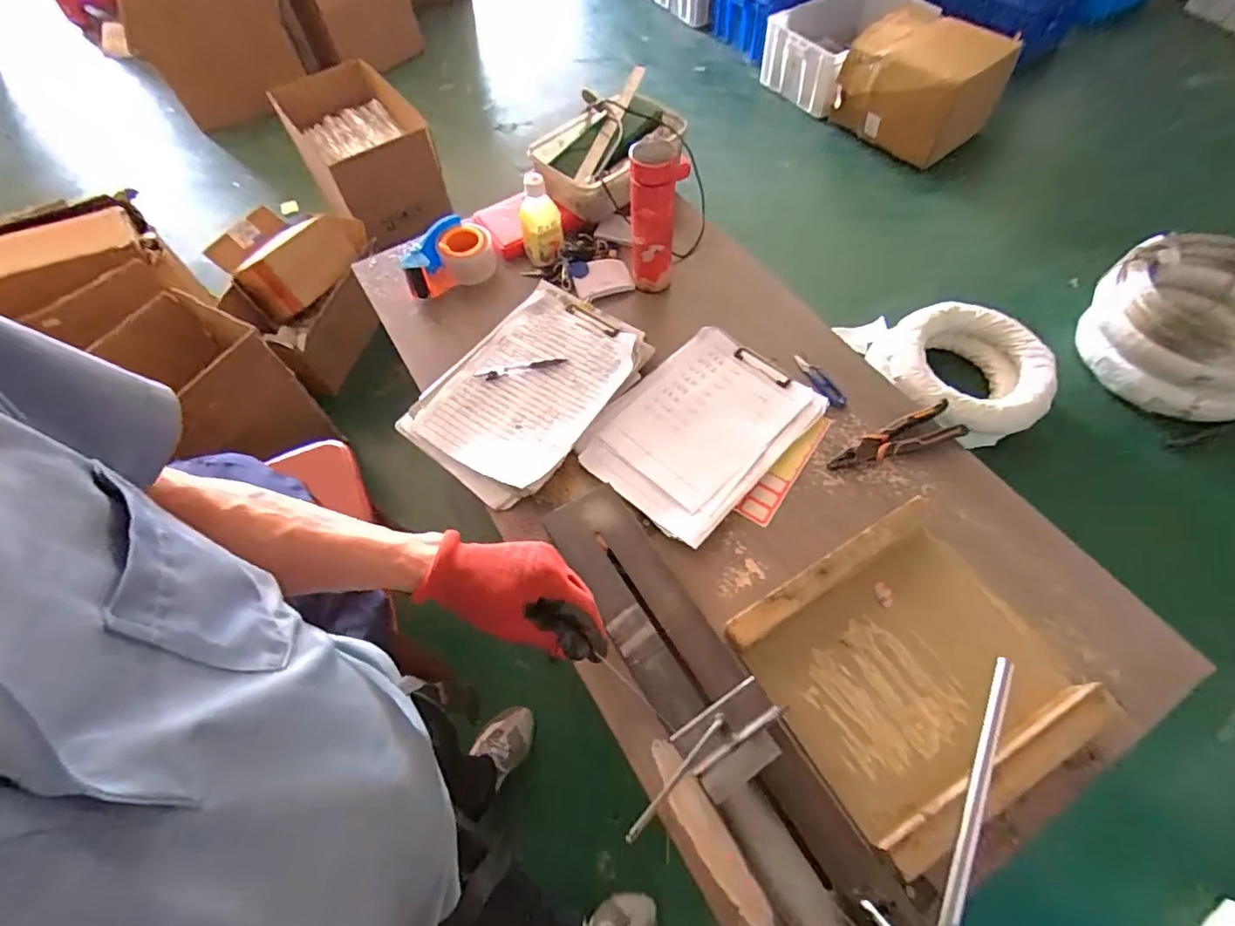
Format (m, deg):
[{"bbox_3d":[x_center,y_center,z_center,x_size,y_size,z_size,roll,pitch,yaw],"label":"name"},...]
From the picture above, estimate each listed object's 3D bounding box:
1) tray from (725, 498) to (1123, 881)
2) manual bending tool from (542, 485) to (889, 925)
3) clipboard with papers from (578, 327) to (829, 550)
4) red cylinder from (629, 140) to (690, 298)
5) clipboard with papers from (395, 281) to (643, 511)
[{"bbox_3d":[0.318,0.216,0.611,0.287,0.066,0.264,-28,63,-13],"label":"tray"},{"bbox_3d":[0.058,0.231,0.588,0.140,0.114,0.552,-28,58,-13],"label":"manual bending tool"},{"bbox_3d":[0.116,-0.051,0.797,0.220,0.017,0.304,39,69,22],"label":"clipboard with papers"},{"bbox_3d":[0.058,-0.377,0.860,0.076,0.205,0.061,0,60,3],"label":"red cylinder"},{"bbox_3d":[-0.130,-0.118,0.824,0.244,0.026,0.333,35,68,20],"label":"clipboard with papers"}]

